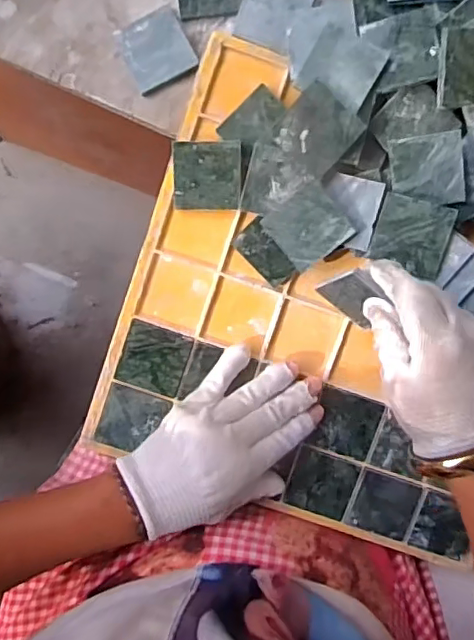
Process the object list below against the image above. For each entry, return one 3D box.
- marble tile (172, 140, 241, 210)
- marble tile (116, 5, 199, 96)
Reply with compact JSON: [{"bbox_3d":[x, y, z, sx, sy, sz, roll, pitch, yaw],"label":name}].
[{"bbox_3d":[-0.022,-0.105,0.411,0.049,0.004,0.048,1,107,5],"label":"marble tile"},{"bbox_3d":[-0.058,-0.199,0.415,0.047,0.006,0.051,-25,92,-2],"label":"marble tile"}]

